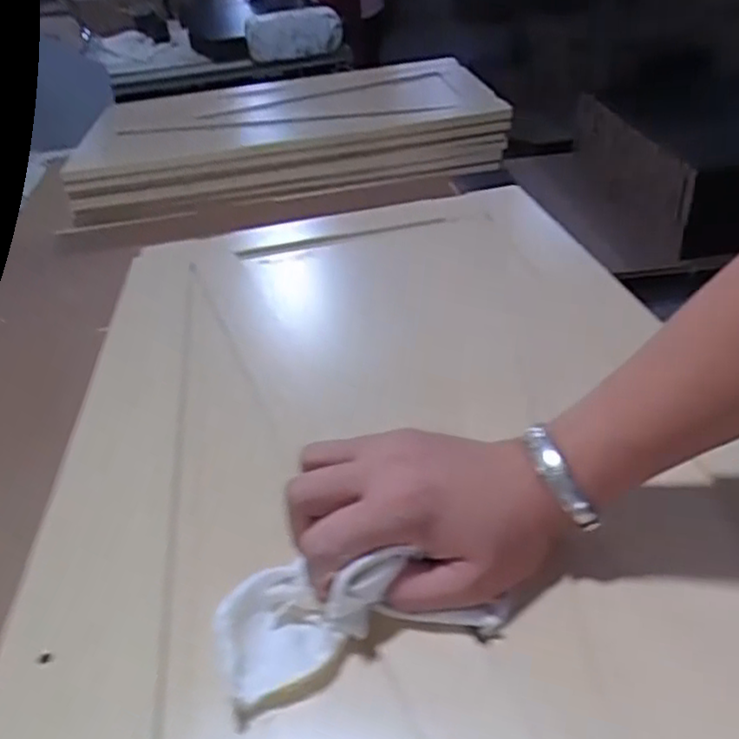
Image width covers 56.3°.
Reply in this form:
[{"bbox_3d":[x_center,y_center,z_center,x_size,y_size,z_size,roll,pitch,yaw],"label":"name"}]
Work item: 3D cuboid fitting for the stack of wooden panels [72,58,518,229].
[{"bbox_3d":[-0.133,-0.426,1.207,0.682,0.072,0.457,-7,35,-1],"label":"stack of wooden panels"}]

